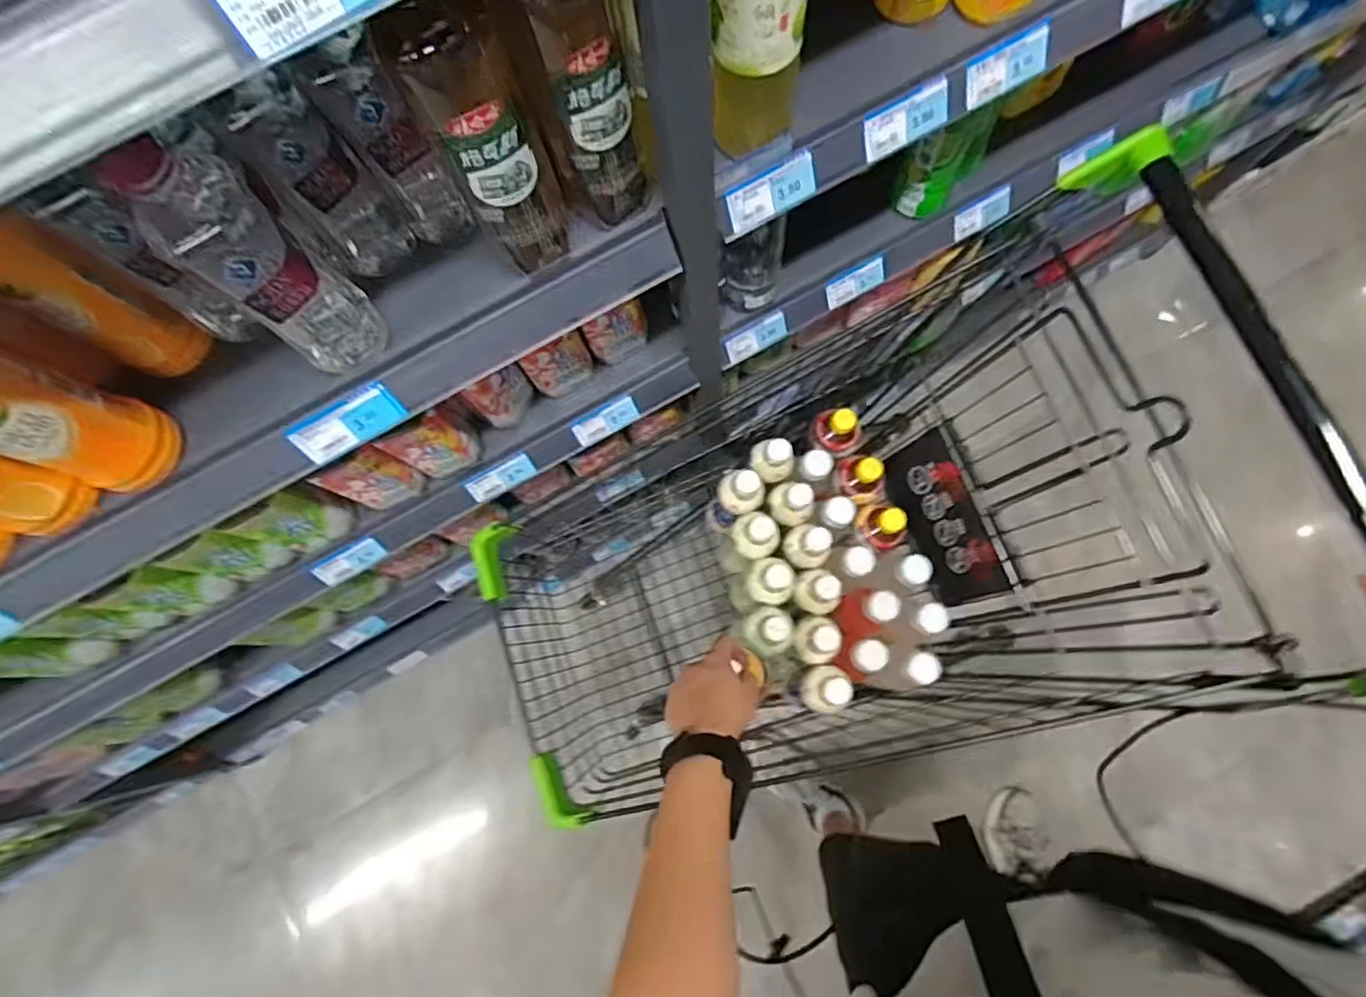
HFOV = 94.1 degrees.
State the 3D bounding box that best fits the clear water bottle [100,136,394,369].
[{"bbox_3d":[-0.256,-0.142,0.392,0.059,0.174,0.062,-1,78,4],"label":"clear water bottle"}]

